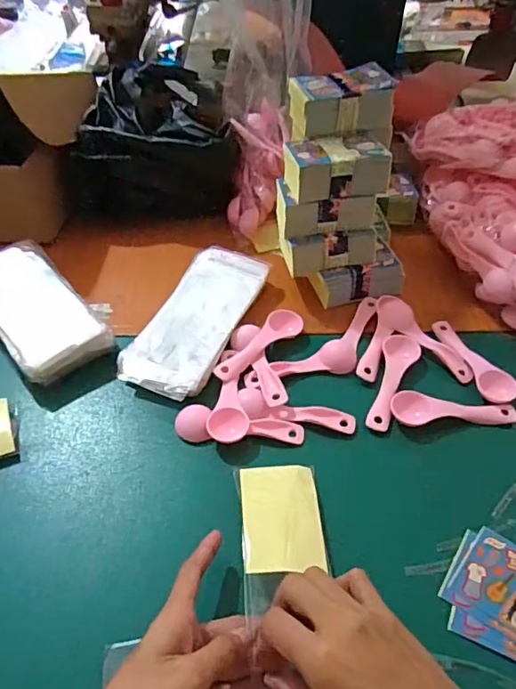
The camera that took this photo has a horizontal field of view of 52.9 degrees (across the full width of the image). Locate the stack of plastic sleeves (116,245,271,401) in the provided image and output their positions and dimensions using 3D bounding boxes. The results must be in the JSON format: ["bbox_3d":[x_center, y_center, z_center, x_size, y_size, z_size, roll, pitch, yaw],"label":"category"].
[{"bbox_3d":[-0.063,-0.028,0.533,0.086,0.026,0.191,18,50,15],"label":"stack of plastic sleeves"}]

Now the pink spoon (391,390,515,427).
[{"bbox_3d":[0.179,0.060,0.471,0.111,0.016,0.028,3,48,2],"label":"pink spoon"}]

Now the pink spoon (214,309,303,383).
[{"bbox_3d":[0.000,0.000,0.522,0.110,0.015,0.031,-34,56,-27],"label":"pink spoon"}]

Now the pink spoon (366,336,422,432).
[{"bbox_3d":[0.127,0.034,0.496,0.034,0.012,0.111,19,50,15],"label":"pink spoon"}]

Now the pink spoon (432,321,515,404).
[{"bbox_3d":[0.211,0.011,0.512,0.029,0.011,0.112,-16,50,-14],"label":"pink spoon"}]

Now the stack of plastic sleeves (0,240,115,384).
[{"bbox_3d":[-0.229,-0.042,0.538,0.099,0.033,0.185,-33,56,-27],"label":"stack of plastic sleeves"}]

